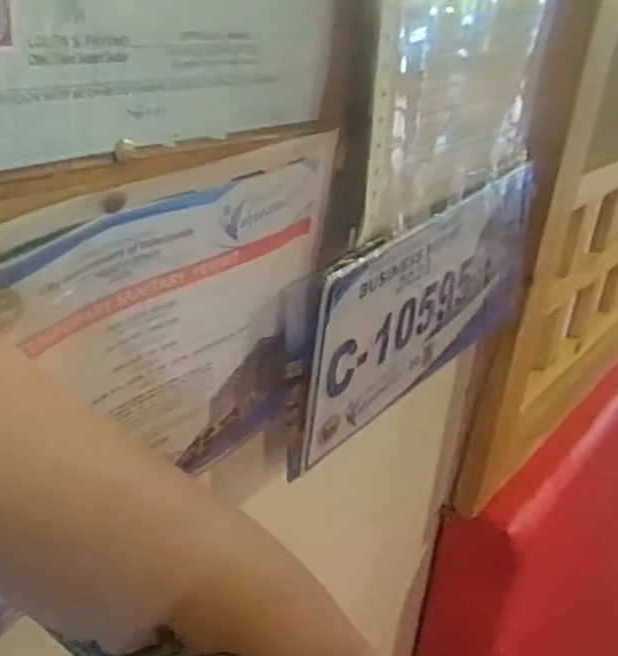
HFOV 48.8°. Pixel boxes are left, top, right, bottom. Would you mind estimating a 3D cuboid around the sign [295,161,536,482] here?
[{"bbox_3d":[0.091,-0.019,0.474,0.010,0.139,0.283,25,36,31],"label":"sign"}]

